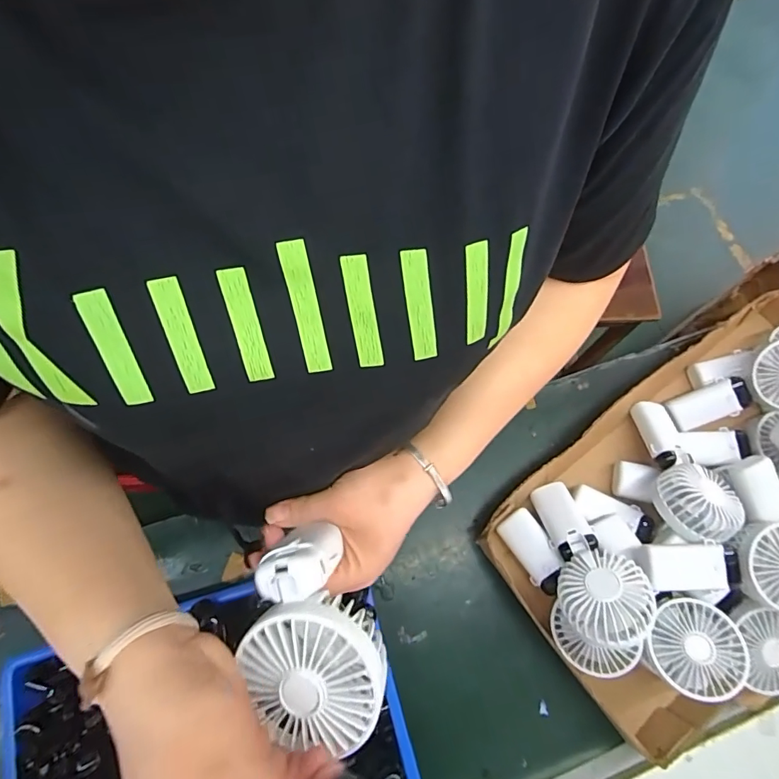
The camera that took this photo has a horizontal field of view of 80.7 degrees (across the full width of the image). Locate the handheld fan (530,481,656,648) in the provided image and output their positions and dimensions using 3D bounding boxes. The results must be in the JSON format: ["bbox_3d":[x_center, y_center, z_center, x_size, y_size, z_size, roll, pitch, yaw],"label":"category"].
[{"bbox_3d":[0.211,0.179,0.500,0.082,0.045,0.185,-6,33,-4],"label":"handheld fan"}]

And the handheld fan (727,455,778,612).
[{"bbox_3d":[0.414,0.156,0.495,0.088,0.051,0.158,10,55,1],"label":"handheld fan"}]

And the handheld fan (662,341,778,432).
[{"bbox_3d":[0.448,-0.001,0.579,0.188,0.032,0.084,-22,73,12],"label":"handheld fan"}]

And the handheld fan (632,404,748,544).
[{"bbox_3d":[0.343,0.092,0.546,0.083,0.045,0.184,-1,46,-2],"label":"handheld fan"}]

